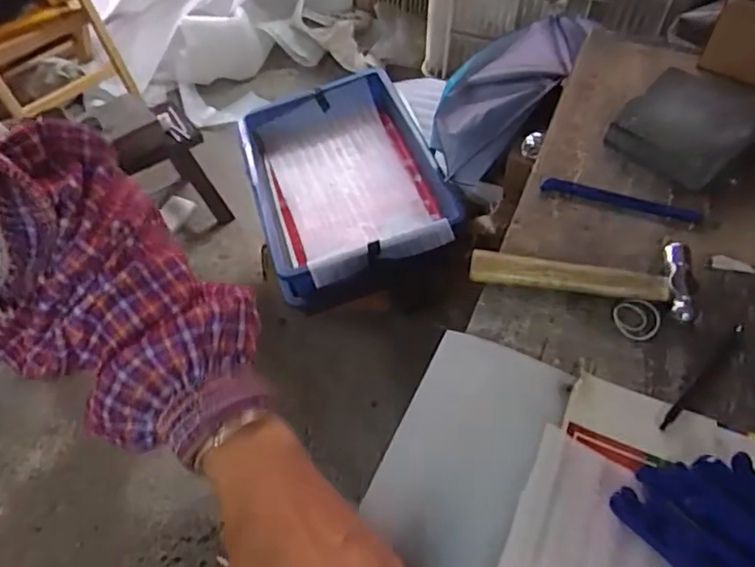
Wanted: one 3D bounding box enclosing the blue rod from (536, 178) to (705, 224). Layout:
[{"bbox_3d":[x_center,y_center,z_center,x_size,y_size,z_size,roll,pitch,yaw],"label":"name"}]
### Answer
[{"bbox_3d":[0.195,-0.067,0.471,0.123,0.009,0.014,15,55,13],"label":"blue rod"}]

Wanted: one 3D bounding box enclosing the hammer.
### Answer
[{"bbox_3d":[0.147,-0.012,0.427,0.151,0.019,0.056,11,54,10],"label":"hammer"}]

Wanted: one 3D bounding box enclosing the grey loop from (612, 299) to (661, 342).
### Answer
[{"bbox_3d":[0.180,0.025,0.406,0.033,0.006,0.030,-1,53,1],"label":"grey loop"}]

